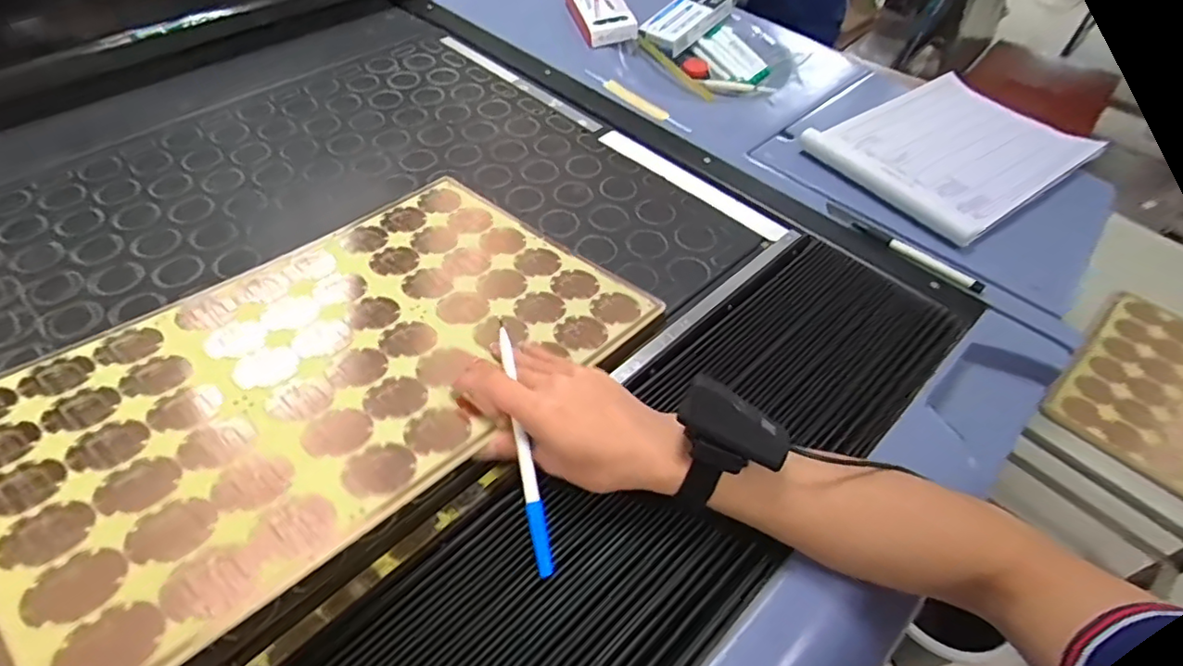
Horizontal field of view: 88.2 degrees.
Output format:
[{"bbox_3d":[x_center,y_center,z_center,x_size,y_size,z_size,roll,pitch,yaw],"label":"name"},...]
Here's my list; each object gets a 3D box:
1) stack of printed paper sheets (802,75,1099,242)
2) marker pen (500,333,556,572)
[{"bbox_3d":[0.439,-0.224,0.739,0.298,0.021,0.216,-28,56,-24],"label":"stack of printed paper sheets"},{"bbox_3d":[-0.047,0.078,0.419,0.011,0.007,0.170,-9,72,-10],"label":"marker pen"}]

